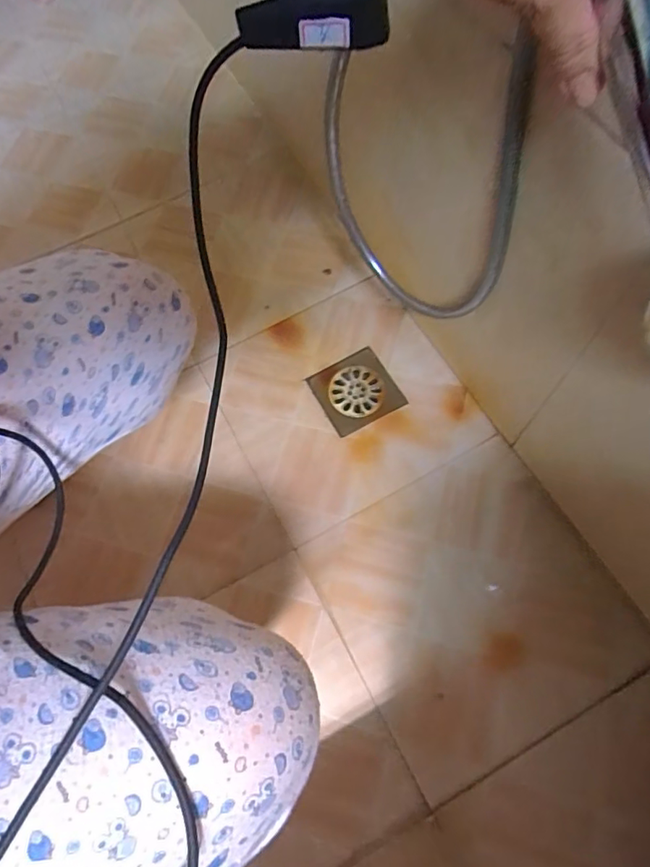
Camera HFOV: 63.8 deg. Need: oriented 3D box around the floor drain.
[{"bbox_3d":[0.042,-0.058,0.714,0.102,0.006,0.102,-28,68,-8],"label":"floor drain"}]

